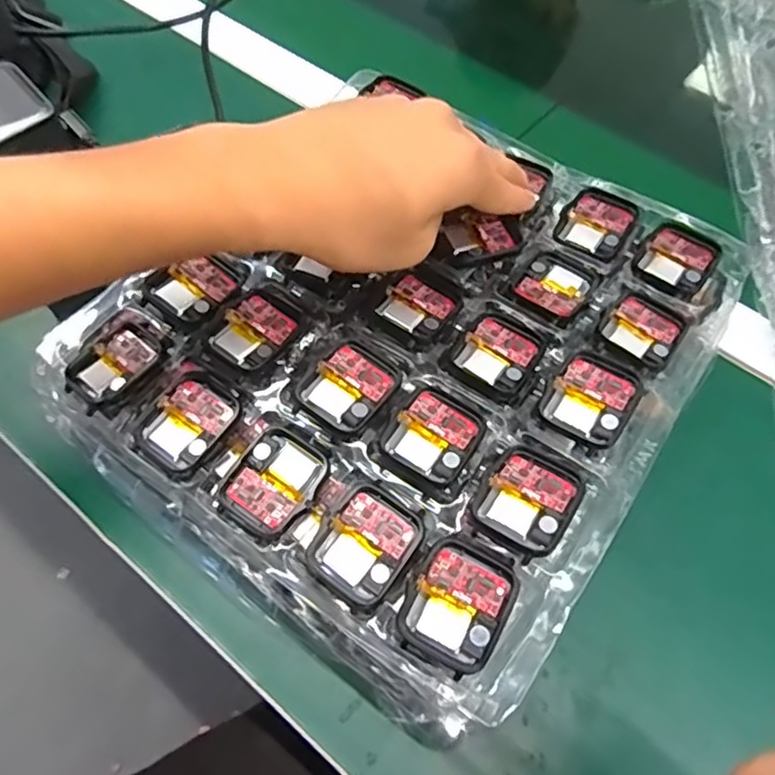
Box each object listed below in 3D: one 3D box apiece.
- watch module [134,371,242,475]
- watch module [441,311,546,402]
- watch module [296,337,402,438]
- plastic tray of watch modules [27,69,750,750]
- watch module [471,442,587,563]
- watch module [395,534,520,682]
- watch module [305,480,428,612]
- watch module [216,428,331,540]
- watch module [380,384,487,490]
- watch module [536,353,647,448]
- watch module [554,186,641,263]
[{"bbox_3d":[-0.089,0.016,0.285,0.036,0.007,0.046,33,64,16],"label":"watch module"},{"bbox_3d":[0.052,-0.016,0.300,0.038,0.004,0.043,33,64,16],"label":"watch module"},{"bbox_3d":[-0.017,-0.001,0.285,0.036,0.004,0.041,33,64,16],"label":"watch module"},{"bbox_3d":[0.007,-0.026,0.334,0.271,0.064,0.291,34,64,16],"label":"plastic tray of watch modules"},{"bbox_3d":[0.059,0.045,0.258,0.036,0.009,0.042,33,64,16],"label":"watch module"},{"bbox_3d":[0.027,0.083,0.241,0.036,0.012,0.044,26,62,13],"label":"watch module"},{"bbox_3d":[-0.009,0.065,0.259,0.038,0.009,0.044,36,65,17],"label":"watch module"},{"bbox_3d":[-0.049,0.040,0.271,0.038,0.009,0.045,32,64,16],"label":"watch module"},{"bbox_3d":[0.021,0.021,0.274,0.037,0.005,0.039,29,63,14],"label":"watch module"},{"bbox_3d":[0.093,0.004,0.283,0.037,0.007,0.042,32,64,16],"label":"watch module"},{"bbox_3d":[0.117,-0.092,0.350,0.038,0.008,0.044,27,62,13],"label":"watch module"}]

